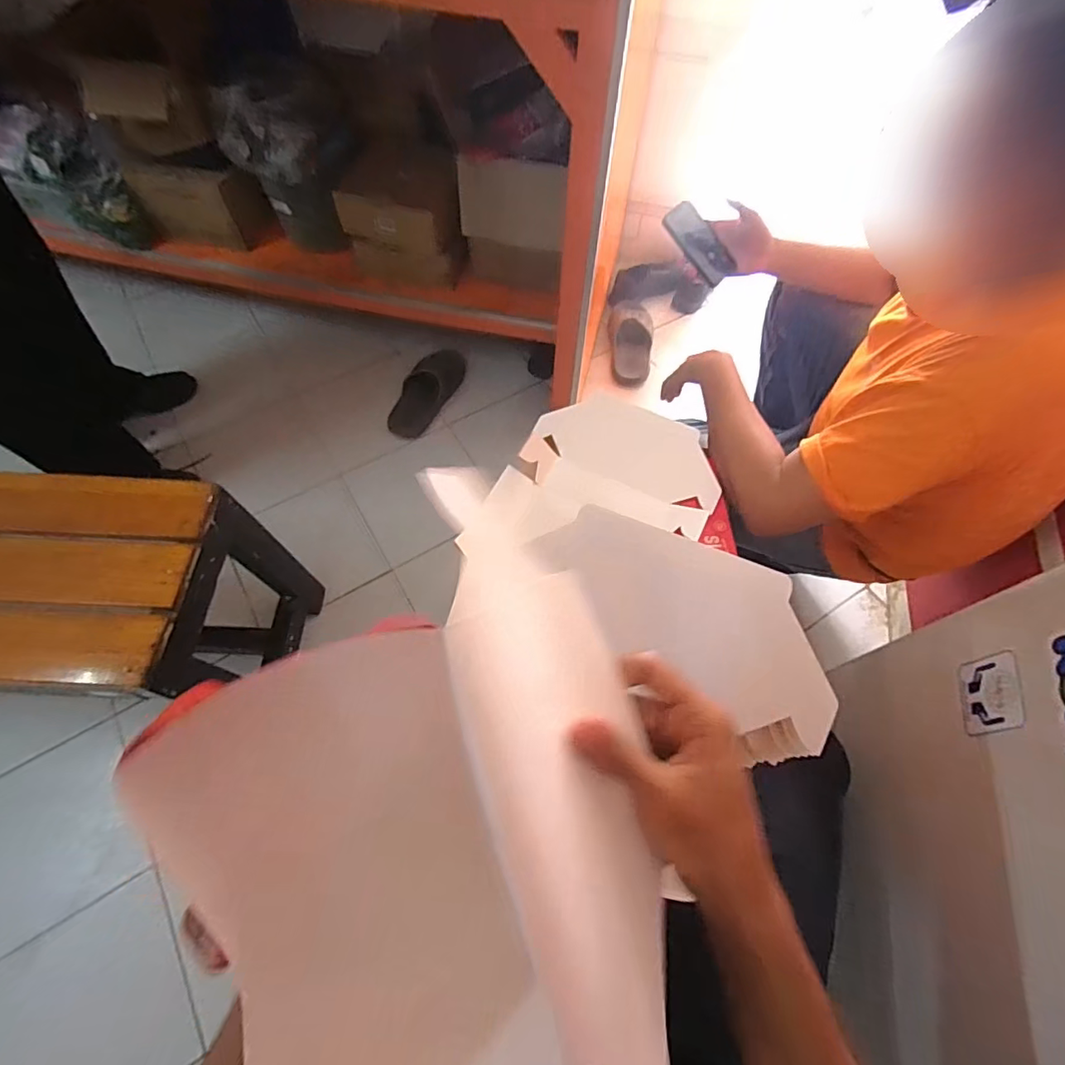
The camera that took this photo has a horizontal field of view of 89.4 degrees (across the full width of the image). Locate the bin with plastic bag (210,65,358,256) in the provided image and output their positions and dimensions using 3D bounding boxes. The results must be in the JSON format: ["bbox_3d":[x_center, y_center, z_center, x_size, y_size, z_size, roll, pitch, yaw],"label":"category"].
[{"bbox_3d":[-0.488,-0.784,1.129,0.224,0.293,0.172,14,63,6],"label":"bin with plastic bag"}]

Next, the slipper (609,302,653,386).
[{"bbox_3d":[0.261,-0.502,1.416,0.117,0.057,0.269,2,63,-1],"label":"slipper"}]

